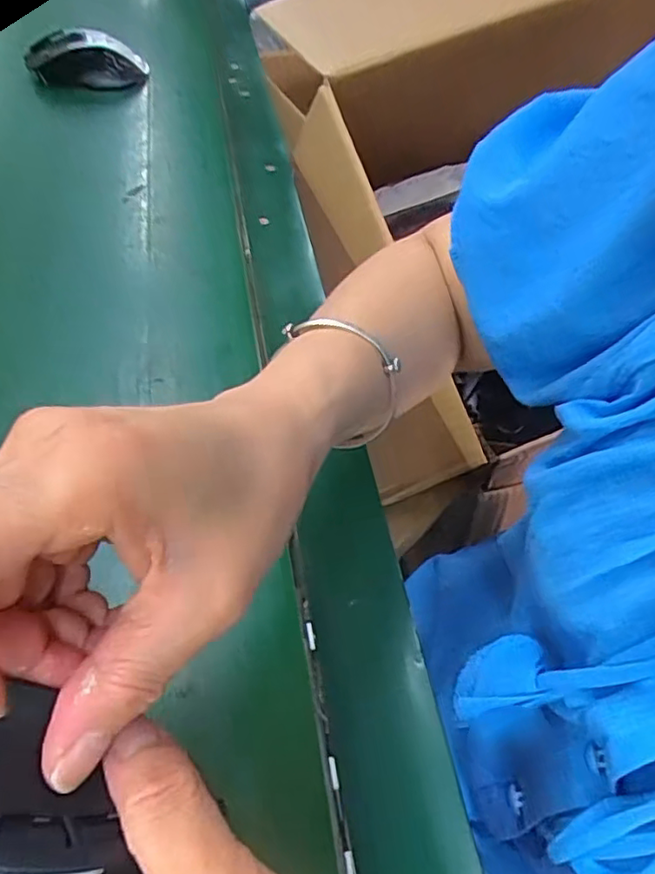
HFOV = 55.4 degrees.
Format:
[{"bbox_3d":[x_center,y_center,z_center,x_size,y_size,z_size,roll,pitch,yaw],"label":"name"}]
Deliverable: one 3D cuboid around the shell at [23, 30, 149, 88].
[{"bbox_3d":[-0.241,-0.378,0.625,0.112,0.041,0.038,-10,52,-14],"label":"shell"}]

